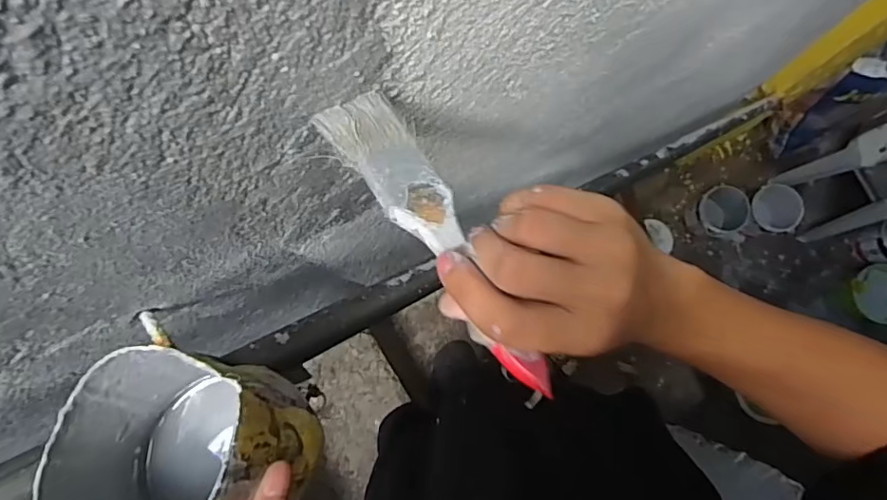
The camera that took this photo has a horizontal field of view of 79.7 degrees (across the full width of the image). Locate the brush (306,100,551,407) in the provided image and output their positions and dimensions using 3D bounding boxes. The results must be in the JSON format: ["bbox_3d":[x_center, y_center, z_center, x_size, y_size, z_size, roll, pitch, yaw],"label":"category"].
[{"bbox_3d":[0.001,-0.011,0.261,0.042,0.012,0.173,-29,70,-26],"label":"brush"}]

